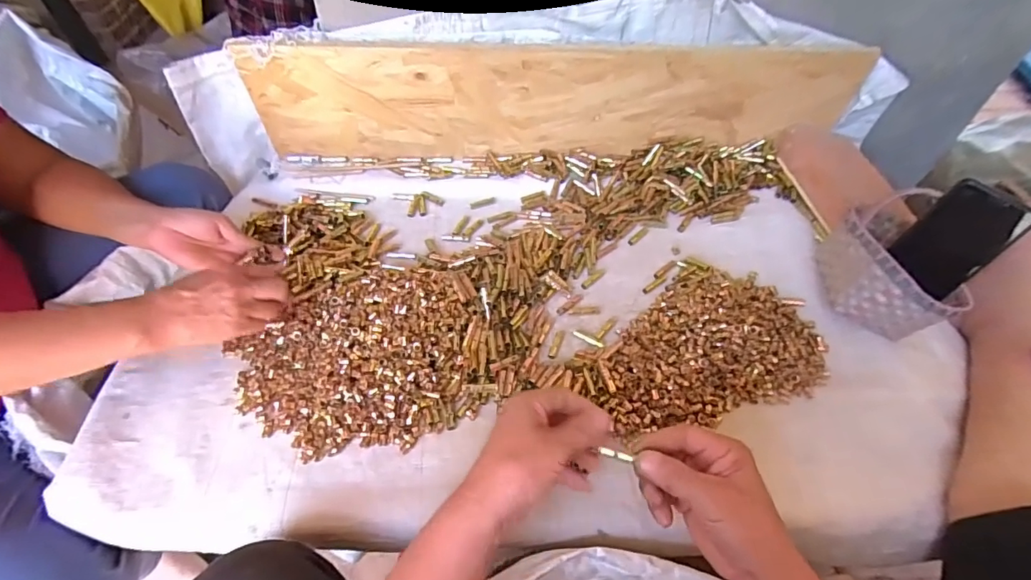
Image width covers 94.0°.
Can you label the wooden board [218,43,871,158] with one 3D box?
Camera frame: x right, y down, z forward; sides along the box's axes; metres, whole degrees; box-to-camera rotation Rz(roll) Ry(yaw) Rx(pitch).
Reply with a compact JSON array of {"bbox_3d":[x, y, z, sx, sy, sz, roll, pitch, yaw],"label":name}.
[{"bbox_3d":[0.055,-0.284,0.738,0.887,0.181,0.024,-1,53,-1],"label":"wooden board"}]

